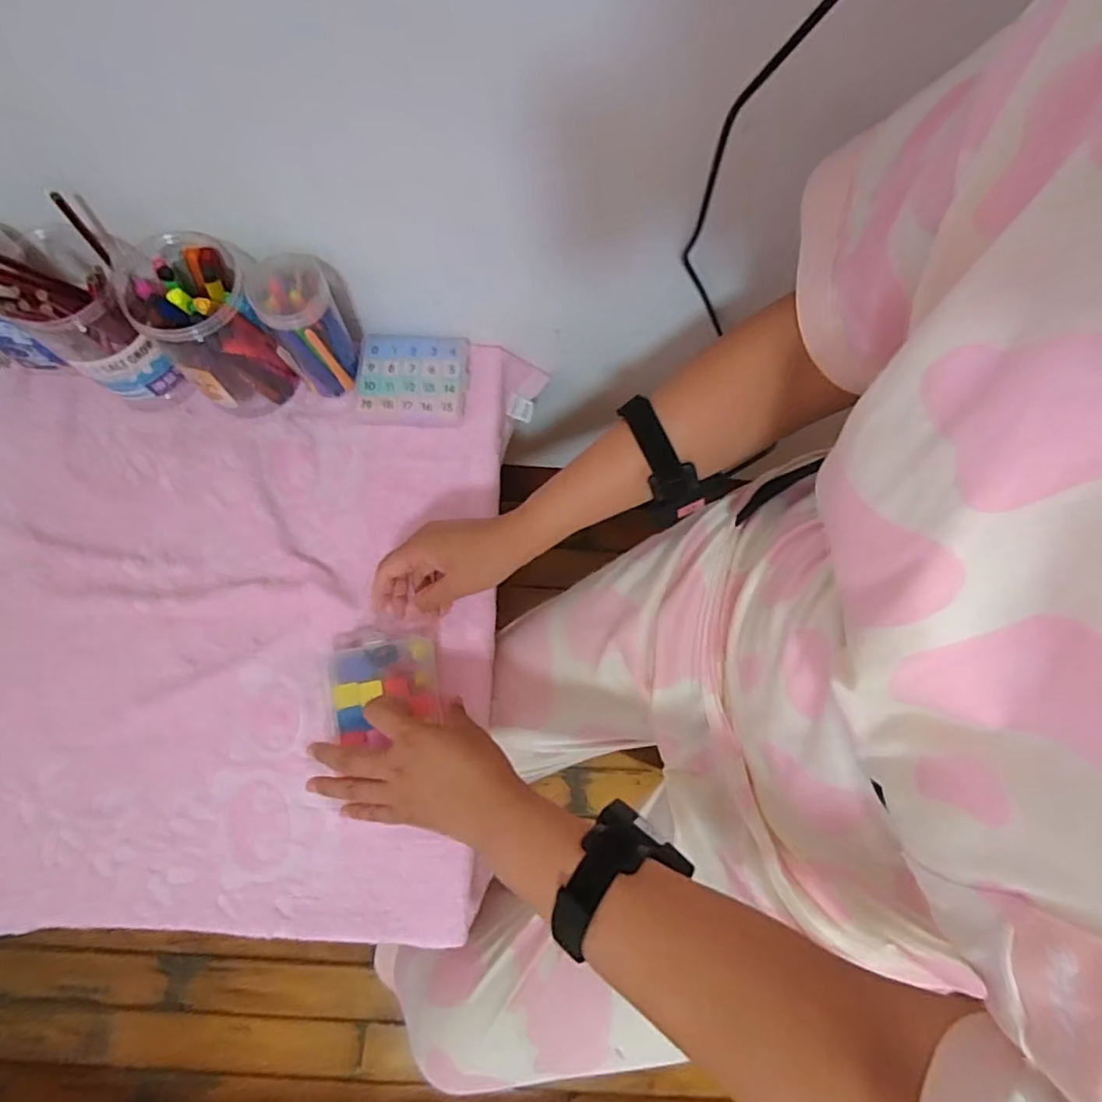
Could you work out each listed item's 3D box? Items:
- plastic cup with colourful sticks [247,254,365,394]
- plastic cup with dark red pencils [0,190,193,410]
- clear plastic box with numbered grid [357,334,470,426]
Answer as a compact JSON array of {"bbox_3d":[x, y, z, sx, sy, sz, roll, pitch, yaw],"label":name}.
[{"bbox_3d":[-0.230,-0.211,0.575,0.069,0.124,0.076,-2,75,-2],"label":"plastic cup with colourful sticks"},{"bbox_3d":[-0.421,-0.216,0.551,0.116,0.173,0.107,0,75,-1],"label":"plastic cup with dark red pencils"},{"bbox_3d":[-0.144,-0.182,0.626,0.112,0.026,0.097,3,75,-1],"label":"clear plastic box with numbered grid"}]

